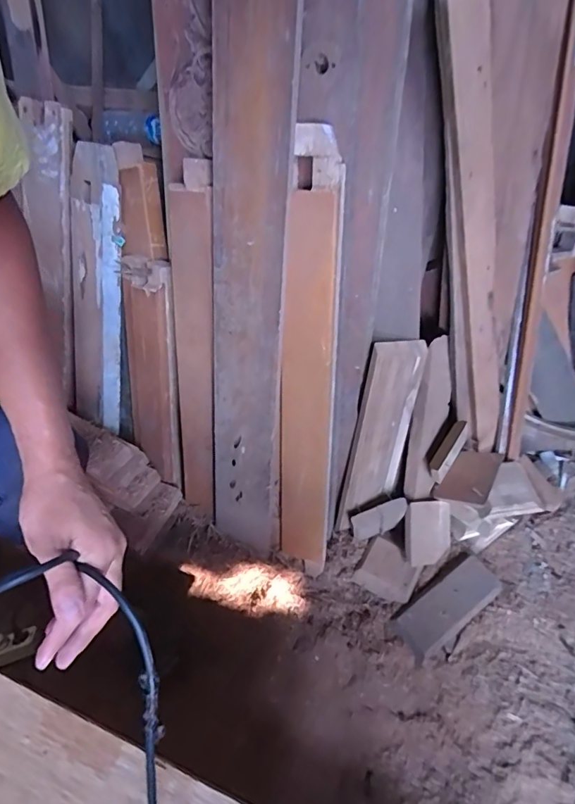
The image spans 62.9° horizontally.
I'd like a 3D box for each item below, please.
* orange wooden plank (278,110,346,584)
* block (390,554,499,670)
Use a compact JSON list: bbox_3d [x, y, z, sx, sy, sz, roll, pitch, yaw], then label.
[{"bbox_3d":[0.038,-0.026,0.940,0.110,0.913,0.050,5,25,7],"label":"orange wooden plank"},{"bbox_3d":[0.361,0.455,1.069,0.266,0.031,0.112,-31,57,-18],"label":"block"}]

